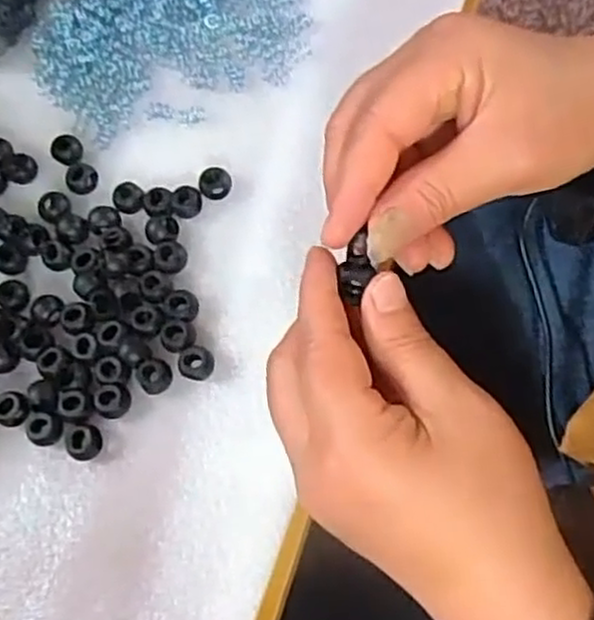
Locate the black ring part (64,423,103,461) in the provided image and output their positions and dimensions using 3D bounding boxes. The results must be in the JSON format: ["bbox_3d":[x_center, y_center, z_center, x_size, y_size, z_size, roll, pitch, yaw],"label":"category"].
[{"bbox_3d":[-0.106,0.065,0.369,0.020,0.009,0.017,31,78,19],"label":"black ring part"}]

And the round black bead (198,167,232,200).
[{"bbox_3d":[-0.046,-0.070,0.418,0.018,0.010,0.016,-16,68,3],"label":"round black bead"}]

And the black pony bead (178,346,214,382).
[{"bbox_3d":[-0.051,0.027,0.378,0.017,0.006,0.017,-3,69,9],"label":"black pony bead"}]

